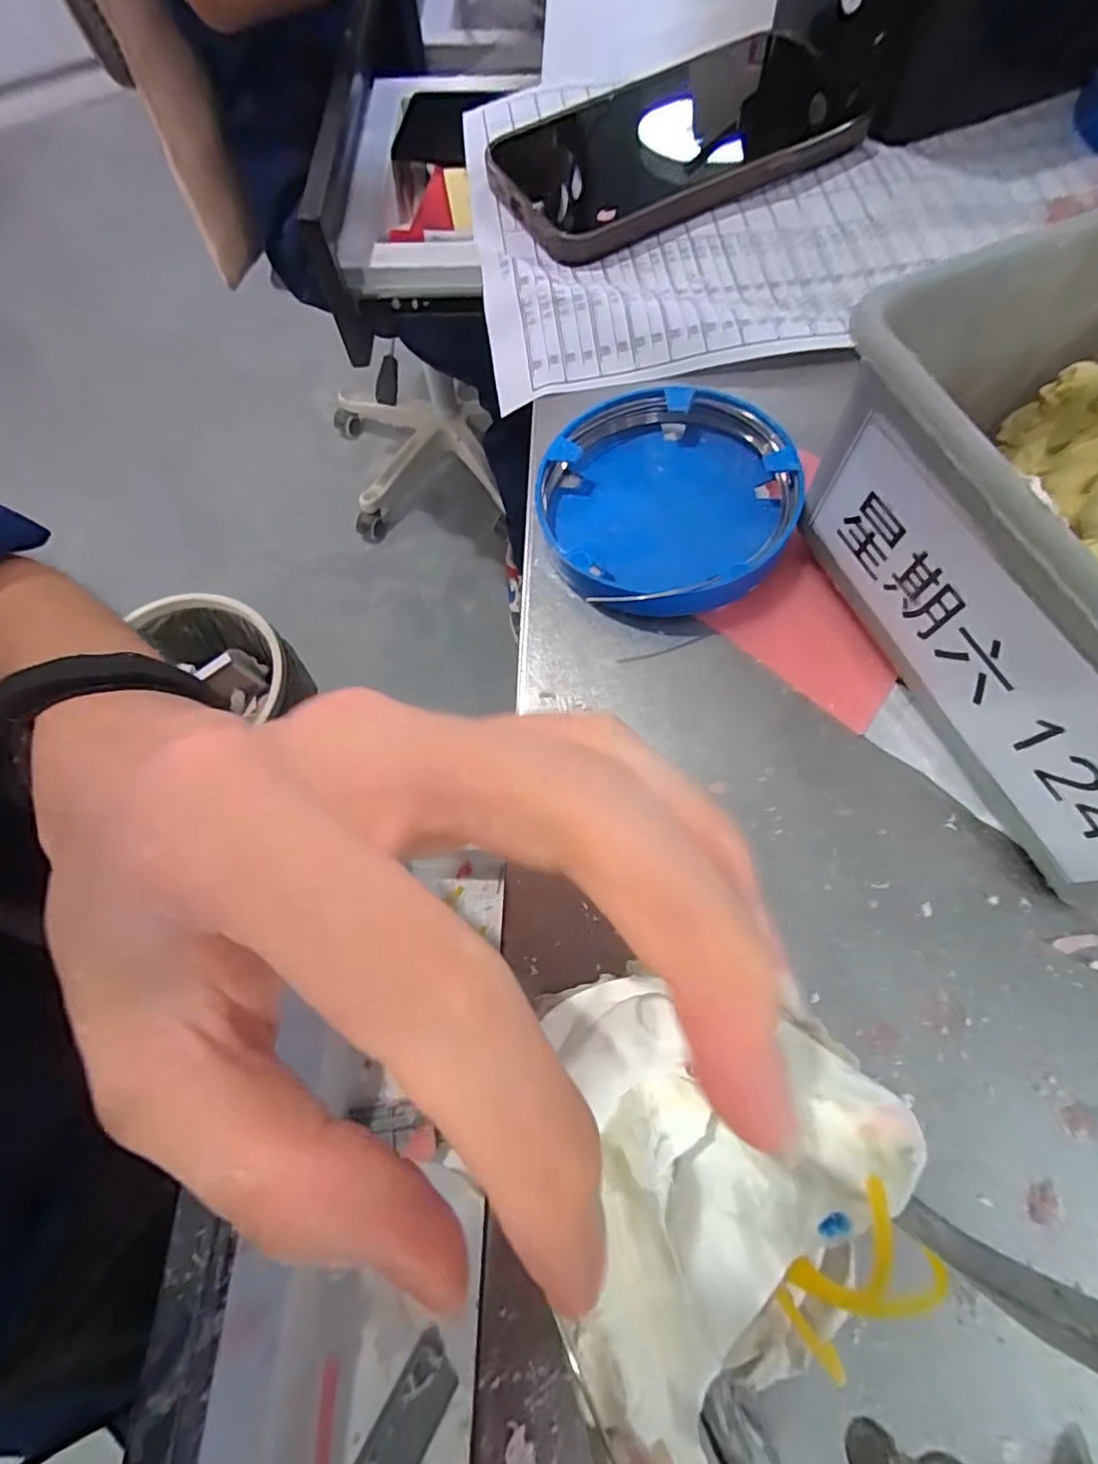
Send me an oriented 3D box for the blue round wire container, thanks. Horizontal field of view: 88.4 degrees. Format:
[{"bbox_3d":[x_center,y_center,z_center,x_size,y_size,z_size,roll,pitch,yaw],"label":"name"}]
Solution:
[{"bbox_3d":[0.037,-0.075,0.177,0.076,0.015,0.077,0,70,1],"label":"blue round wire container"}]

